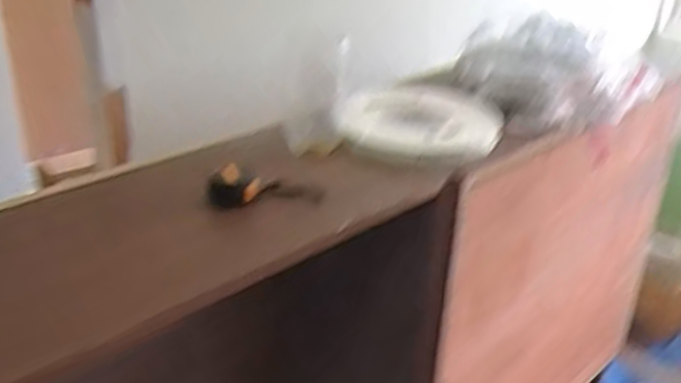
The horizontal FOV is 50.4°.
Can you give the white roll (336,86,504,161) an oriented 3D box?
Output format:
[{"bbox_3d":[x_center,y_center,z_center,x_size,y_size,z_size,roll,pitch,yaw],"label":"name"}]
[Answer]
[{"bbox_3d":[0.131,-0.126,1.196,0.270,0.040,0.277,0,28,0],"label":"white roll"}]

